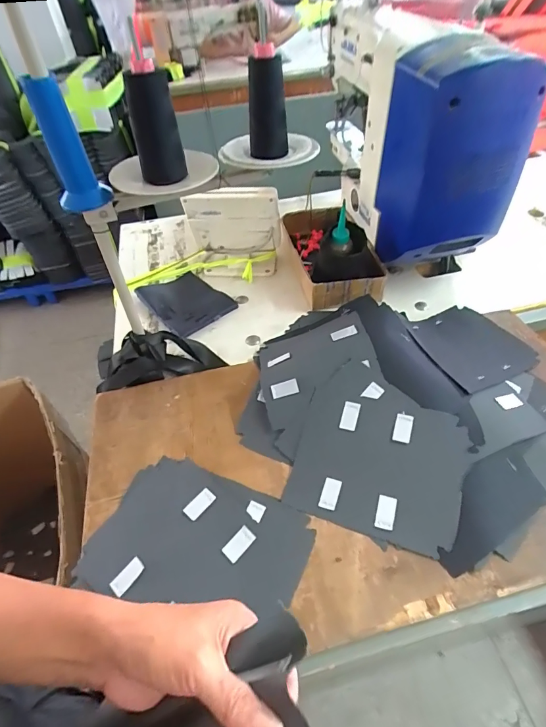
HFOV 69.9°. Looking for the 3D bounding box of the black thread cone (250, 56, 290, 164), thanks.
[{"bbox_3d":[-0.006,-0.285,0.441,0.043,0.099,0.039,-3,49,0],"label":"black thread cone"}]

